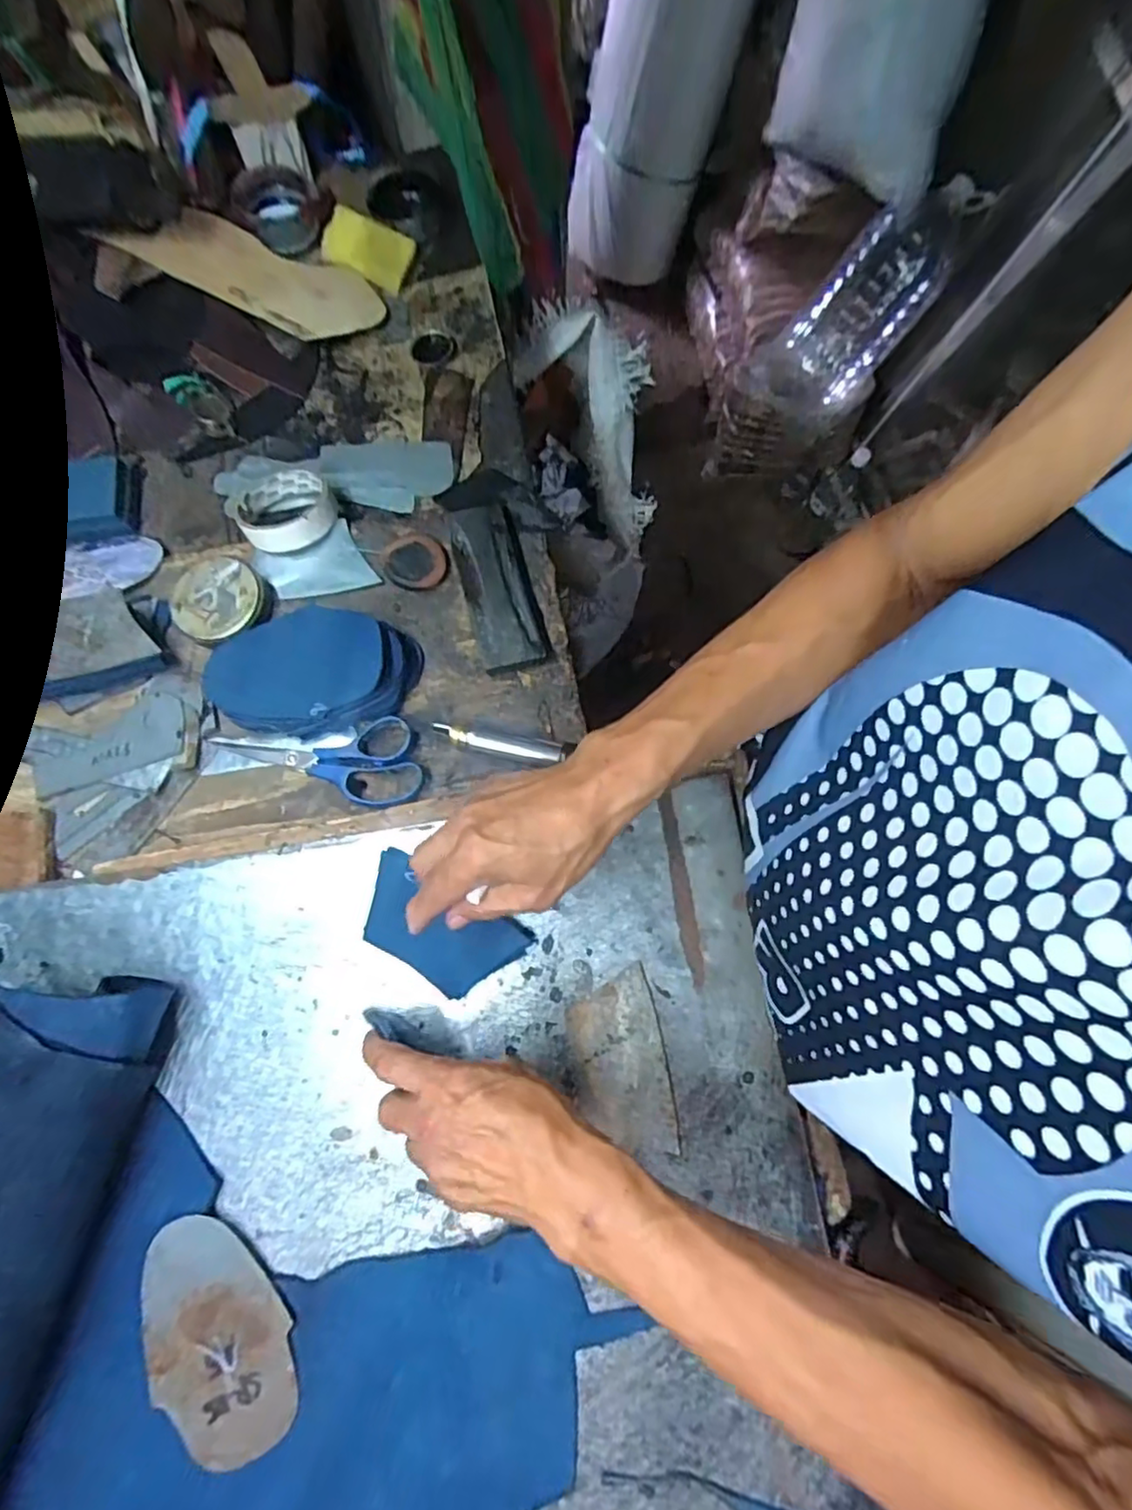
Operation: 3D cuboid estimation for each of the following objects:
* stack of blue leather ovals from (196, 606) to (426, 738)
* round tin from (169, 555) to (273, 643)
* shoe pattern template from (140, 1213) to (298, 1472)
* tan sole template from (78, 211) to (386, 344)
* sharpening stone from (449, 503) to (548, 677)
[{"bbox_3d":[-0.203,-0.065,0.521,0.162,0.033,0.096,1,77,-4],"label":"stack of blue leather ovals"},{"bbox_3d":[-0.292,-0.129,0.548,0.071,0.026,0.075,1,77,-4],"label":"round tin"},{"bbox_3d":[-0.220,0.363,0.406,0.087,0.010,0.137,-31,81,-10],"label":"shoe pattern template"},{"bbox_3d":[-0.299,-0.467,0.631,0.226,0.018,0.096,13,73,-13],"label":"tan sole template"},{"bbox_3d":[-0.058,-0.143,0.552,0.056,0.022,0.150,-14,79,-7],"label":"sharpening stone"}]

